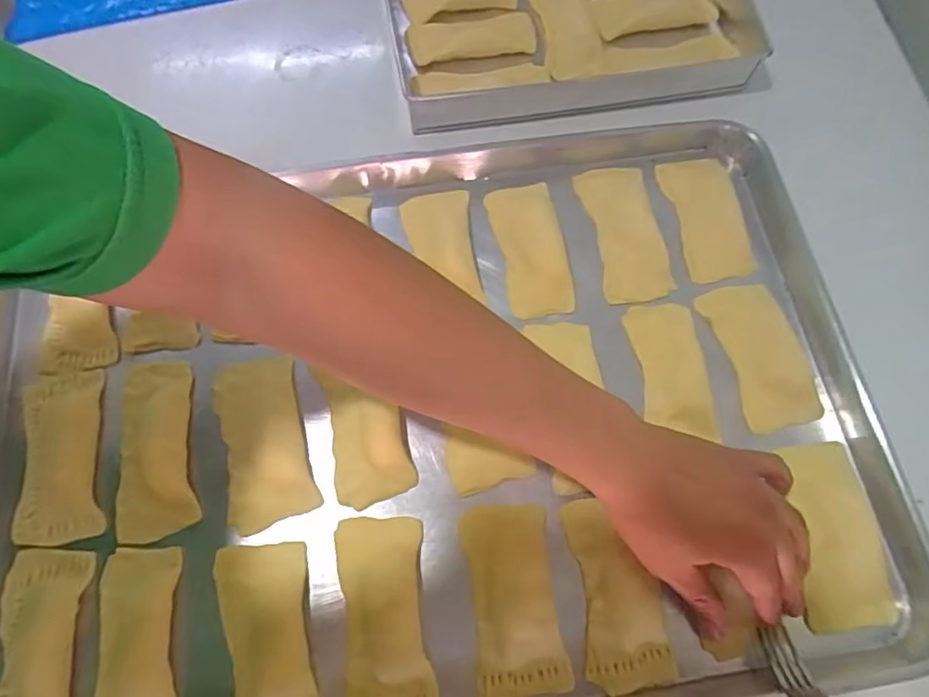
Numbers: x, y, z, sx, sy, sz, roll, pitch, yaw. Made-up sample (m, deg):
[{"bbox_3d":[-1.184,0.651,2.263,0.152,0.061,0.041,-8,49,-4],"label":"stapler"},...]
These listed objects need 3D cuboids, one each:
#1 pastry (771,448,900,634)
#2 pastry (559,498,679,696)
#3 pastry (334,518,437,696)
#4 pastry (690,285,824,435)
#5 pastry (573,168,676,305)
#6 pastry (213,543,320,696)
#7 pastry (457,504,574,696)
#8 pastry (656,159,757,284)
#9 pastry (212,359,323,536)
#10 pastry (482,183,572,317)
[{"bbox_3d":[0.241,0.120,0.364,0.053,0.012,0.114,-4,70,-1],"label":"pastry"},{"bbox_3d":[0.096,0.153,0.354,0.050,0.009,0.112,-9,70,-3],"label":"pastry"},{"bbox_3d":[-0.050,0.167,0.346,0.054,0.013,0.120,-6,70,-2],"label":"pastry"},{"bbox_3d":[0.215,0.002,0.407,0.053,0.013,0.108,-12,71,-4],"label":"pastry"},{"bbox_3d":[0.126,-0.093,0.445,0.054,0.005,0.121,-7,70,-2],"label":"pastry"},{"bbox_3d":[-0.121,0.180,0.342,0.054,0.008,0.117,-12,71,-4],"label":"pastry"},{"bbox_3d":[0.030,0.156,0.353,0.055,0.009,0.110,-7,70,-3],"label":"pastry"},{"bbox_3d":[0.194,-0.105,0.451,0.053,0.008,0.108,-8,70,-3],"label":"pastry"},{"bbox_3d":[-0.139,0.062,0.384,0.057,0.011,0.111,-16,71,-6],"label":"pastry"},{"bbox_3d":[0.050,-0.078,0.434,0.049,0.013,0.110,-10,71,-4],"label":"pastry"}]

